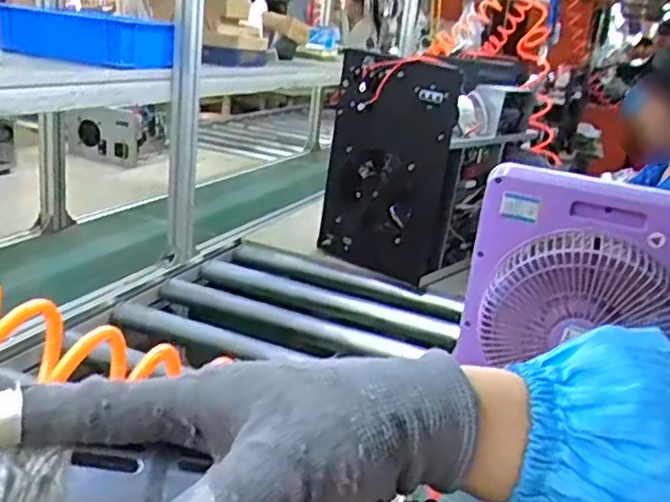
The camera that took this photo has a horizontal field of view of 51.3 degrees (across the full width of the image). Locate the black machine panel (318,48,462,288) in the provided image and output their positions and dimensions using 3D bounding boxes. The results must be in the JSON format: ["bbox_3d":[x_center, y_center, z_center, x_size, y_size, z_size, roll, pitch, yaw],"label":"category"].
[{"bbox_3d":[0.099,-0.180,1.486,0.277,0.463,0.064,18,25,31],"label":"black machine panel"}]

